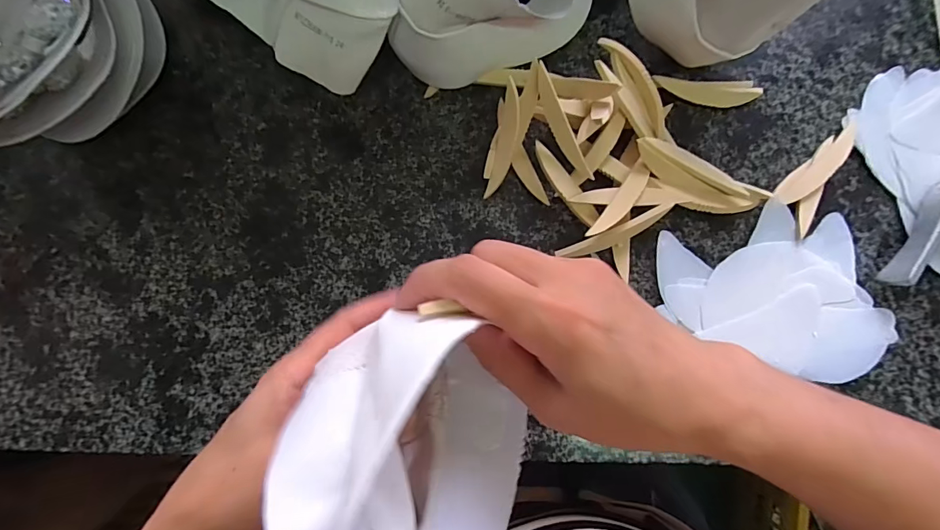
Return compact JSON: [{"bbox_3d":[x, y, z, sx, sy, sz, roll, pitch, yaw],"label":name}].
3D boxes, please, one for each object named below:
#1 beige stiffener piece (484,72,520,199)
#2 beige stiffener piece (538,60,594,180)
[{"bbox_3d":[0.025,-0.084,0.302,0.014,0.005,0.076,12,115,2],"label":"beige stiffener piece"},{"bbox_3d":[0.059,-0.091,0.290,0.011,0.006,0.078,-30,107,-4],"label":"beige stiffener piece"}]

